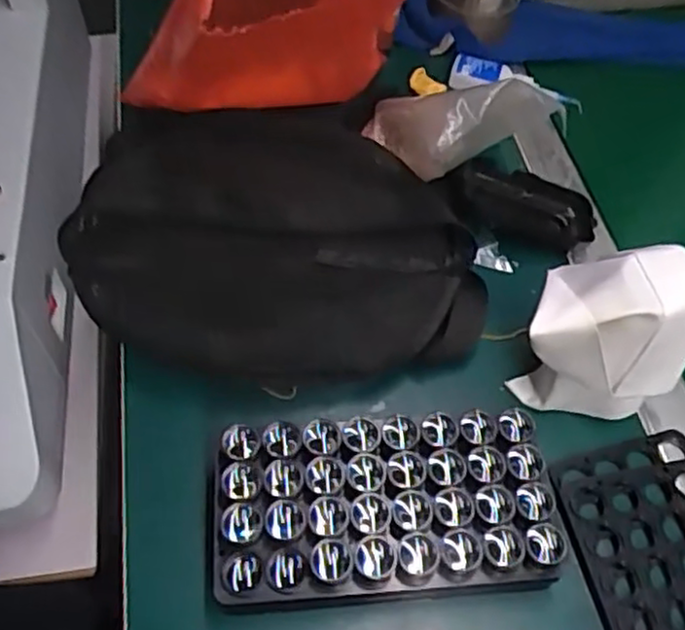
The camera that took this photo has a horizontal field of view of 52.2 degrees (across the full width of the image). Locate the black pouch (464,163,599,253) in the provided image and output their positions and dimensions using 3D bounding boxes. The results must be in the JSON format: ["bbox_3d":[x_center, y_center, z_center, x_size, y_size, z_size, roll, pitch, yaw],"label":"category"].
[{"bbox_3d":[0.146,-0.087,0.563,0.109,0.032,0.048,19,56,-6],"label":"black pouch"}]

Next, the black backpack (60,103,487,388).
[{"bbox_3d":[-0.053,-0.060,0.522,0.298,0.068,0.233,-2,56,-4],"label":"black backpack"}]

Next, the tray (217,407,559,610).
[{"bbox_3d":[0.022,0.116,0.413,0.188,0.057,0.097,-3,56,-5],"label":"tray"}]

